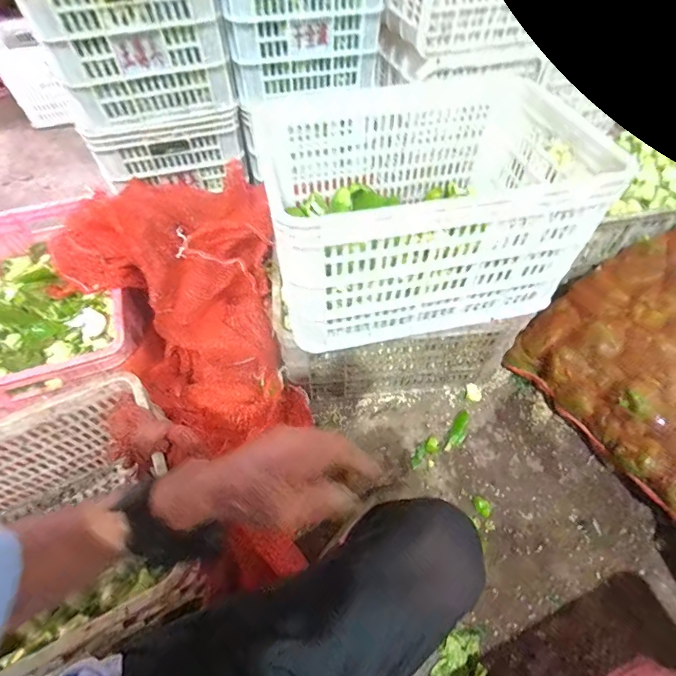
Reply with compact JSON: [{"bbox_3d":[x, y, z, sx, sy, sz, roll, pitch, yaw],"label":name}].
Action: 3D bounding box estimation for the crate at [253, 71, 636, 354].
[{"bbox_3d":[0.135,-0.241,0.716,0.476,0.273,0.368,-9,56,-7],"label":"crate"}]

